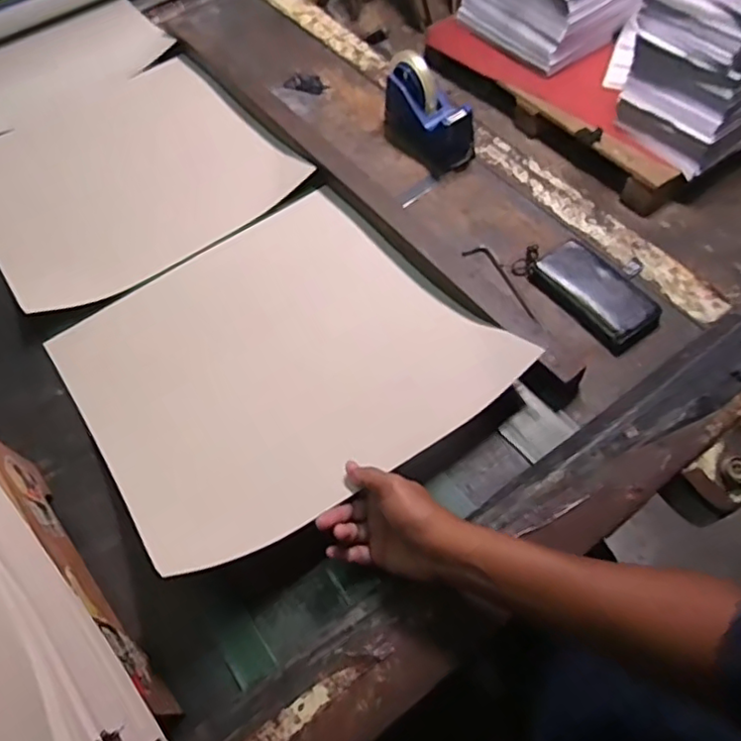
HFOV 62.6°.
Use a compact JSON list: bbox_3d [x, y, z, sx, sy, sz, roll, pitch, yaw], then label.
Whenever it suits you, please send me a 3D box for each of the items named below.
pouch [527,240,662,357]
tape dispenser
[{"bbox_3d":[0.284,-0.099,0.765,0.093,0.023,0.160,-32,62,-15],"label":"pouch"},{"bbox_3d":[0.079,-0.385,0.908,0.076,0.114,0.170,-34,62,-16],"label":"tape dispenser"}]

